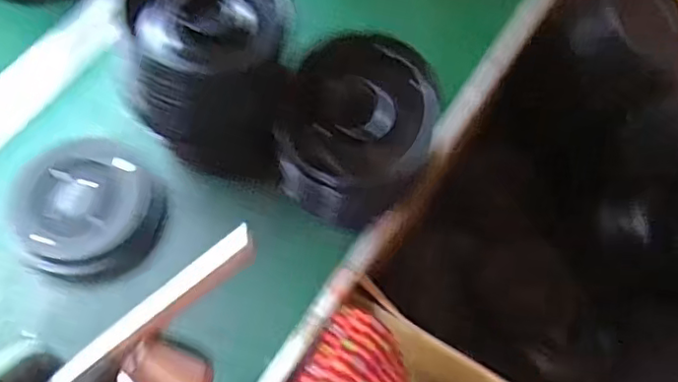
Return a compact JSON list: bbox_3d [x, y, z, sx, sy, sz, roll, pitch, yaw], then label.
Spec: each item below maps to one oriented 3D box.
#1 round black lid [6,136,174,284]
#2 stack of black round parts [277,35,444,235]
[{"bbox_3d":[-0.209,0.014,0.512,0.127,0.031,0.114,18,66,9],"label":"round black lid"},{"bbox_3d":[0.017,-0.044,0.500,0.114,0.105,0.118,21,66,10],"label":"stack of black round parts"}]

